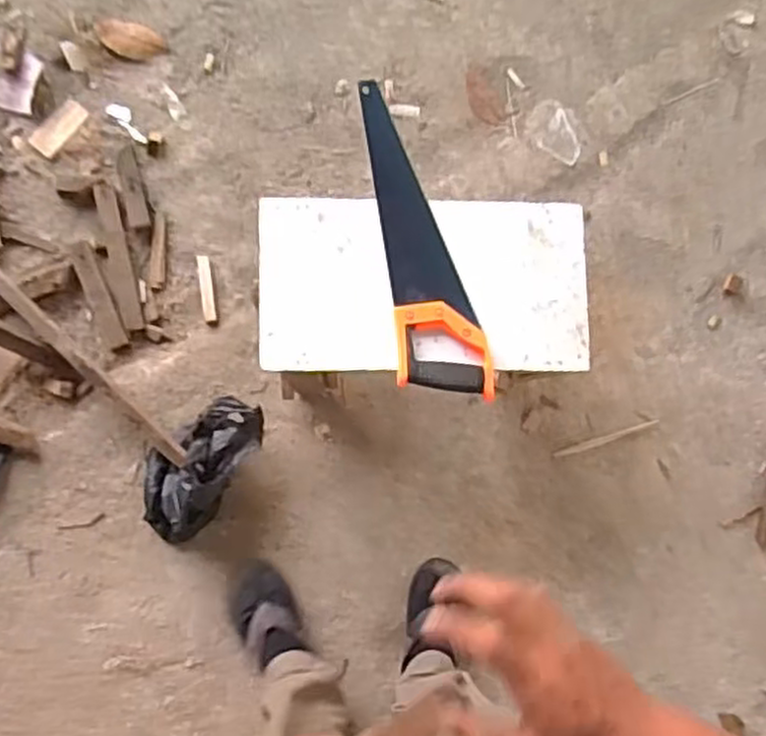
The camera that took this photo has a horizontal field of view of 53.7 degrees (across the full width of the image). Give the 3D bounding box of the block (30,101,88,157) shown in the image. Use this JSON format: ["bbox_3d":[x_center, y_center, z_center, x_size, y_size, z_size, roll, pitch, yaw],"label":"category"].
[{"bbox_3d":[-0.512,-0.380,1.196,0.047,0.005,0.098,38,82,-2],"label":"block"}]

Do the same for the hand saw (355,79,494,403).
[{"bbox_3d":[0.043,-0.167,0.970,0.112,0.029,0.419,-12,87,-7],"label":"hand saw"}]

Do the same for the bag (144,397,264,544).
[{"bbox_3d":[-0.278,0.145,1.128,0.134,0.102,0.236,33,83,-3],"label":"bag"}]

